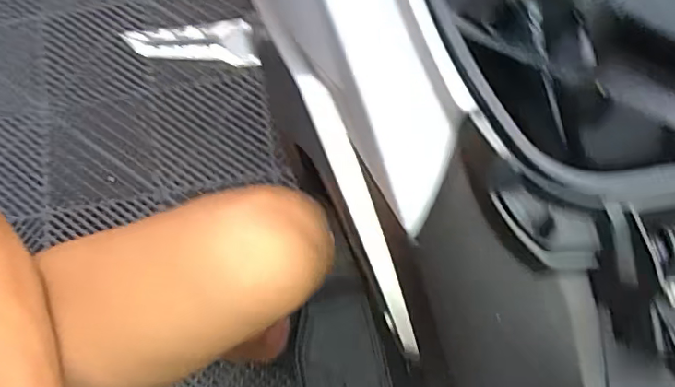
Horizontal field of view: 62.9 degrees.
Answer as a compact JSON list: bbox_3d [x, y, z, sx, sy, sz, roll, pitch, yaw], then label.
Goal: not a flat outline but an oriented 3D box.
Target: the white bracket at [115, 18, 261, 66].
[{"bbox_3d":[-0.137,-0.147,0.528,0.125,0.014,0.044,4,75,3],"label":"white bracket"}]

